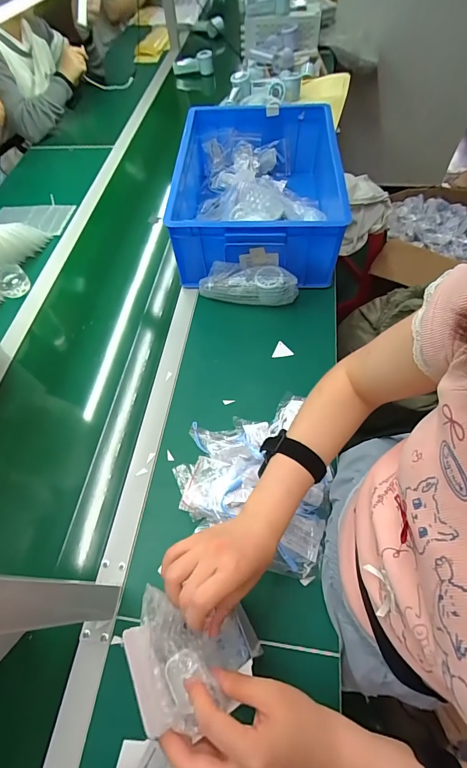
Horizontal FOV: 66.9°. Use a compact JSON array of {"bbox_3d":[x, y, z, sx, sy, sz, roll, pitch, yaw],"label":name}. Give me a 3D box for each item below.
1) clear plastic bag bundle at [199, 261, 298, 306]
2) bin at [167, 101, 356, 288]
[{"bbox_3d":[0.030,-0.207,0.737,0.204,0.075,0.058,6,60,5],"label":"clear plastic bag bundle"},{"bbox_3d":[0.062,-0.446,0.833,0.387,0.175,0.471,0,59,2],"label":"bin"}]

